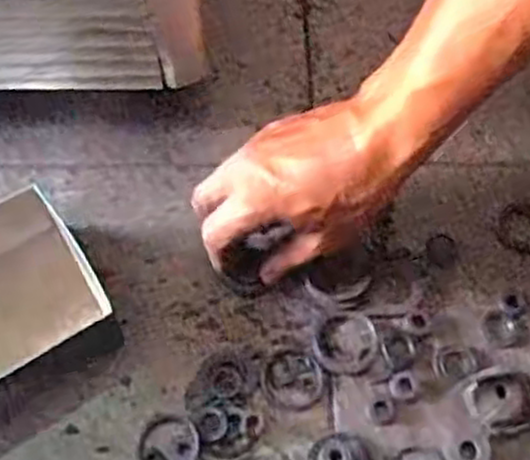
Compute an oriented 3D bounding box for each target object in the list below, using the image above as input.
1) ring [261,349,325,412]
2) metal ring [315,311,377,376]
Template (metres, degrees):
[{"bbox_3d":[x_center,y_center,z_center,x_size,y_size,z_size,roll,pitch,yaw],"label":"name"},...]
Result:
[{"bbox_3d":[0.017,0.092,0.472,0.039,0.004,0.038,1,65,-2],"label":"ring"},{"bbox_3d":[0.051,0.070,0.477,0.040,0.006,0.039,1,65,-2],"label":"metal ring"}]

